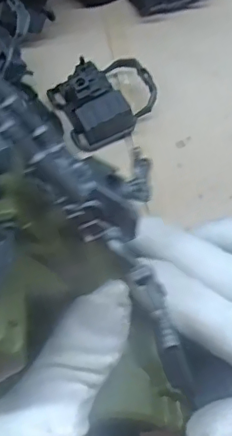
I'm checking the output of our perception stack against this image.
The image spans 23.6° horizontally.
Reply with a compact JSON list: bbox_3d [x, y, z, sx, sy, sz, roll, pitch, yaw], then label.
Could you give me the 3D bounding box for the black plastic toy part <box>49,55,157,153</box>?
[{"bbox_3d":[-0.007,-0.095,0.428,0.074,0.033,0.065,-23,63,-13],"label":"black plastic toy part"}]

